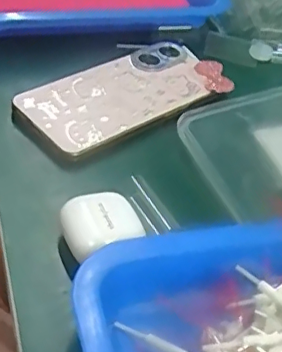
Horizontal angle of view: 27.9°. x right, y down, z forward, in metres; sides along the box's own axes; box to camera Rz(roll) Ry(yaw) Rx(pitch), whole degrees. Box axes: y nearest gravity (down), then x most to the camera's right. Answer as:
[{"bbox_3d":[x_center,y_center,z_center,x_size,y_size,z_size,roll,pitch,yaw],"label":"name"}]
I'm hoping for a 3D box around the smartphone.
[{"bbox_3d":[-0.008,-0.065,0.446,0.169,0.016,0.080,-25,52,-30],"label":"smartphone"}]

